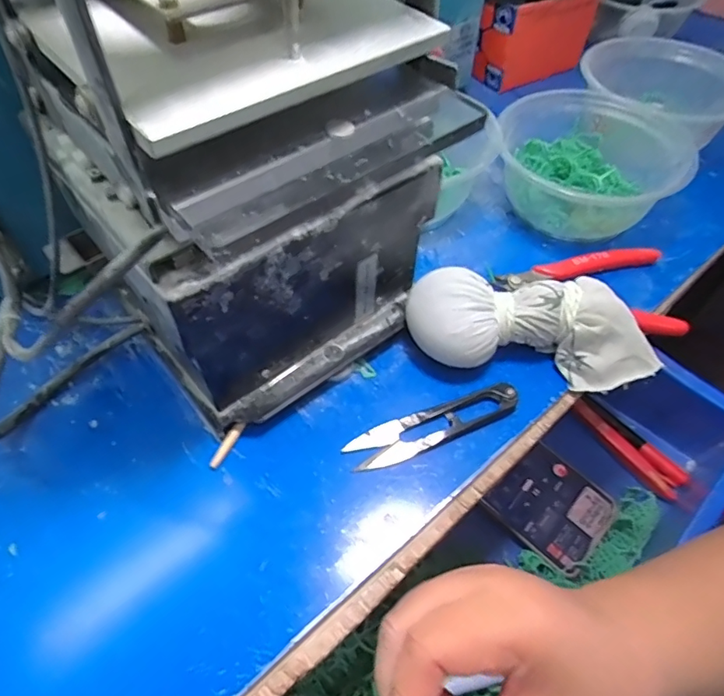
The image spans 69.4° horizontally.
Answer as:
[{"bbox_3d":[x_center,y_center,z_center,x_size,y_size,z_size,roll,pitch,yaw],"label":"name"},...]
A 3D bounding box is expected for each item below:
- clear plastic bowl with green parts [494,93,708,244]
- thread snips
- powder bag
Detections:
[{"bbox_3d":[0.168,-0.139,0.398,0.128,0.064,0.122,1,53,-1],"label":"clear plastic bowl with green parts"},{"bbox_3d":[0.042,0.043,0.296,0.101,0.012,0.024,-15,55,-13],"label":"thread snips"},{"bbox_3d":[0.103,-0.011,0.315,0.147,0.046,0.051,2,53,-1],"label":"powder bag"}]

